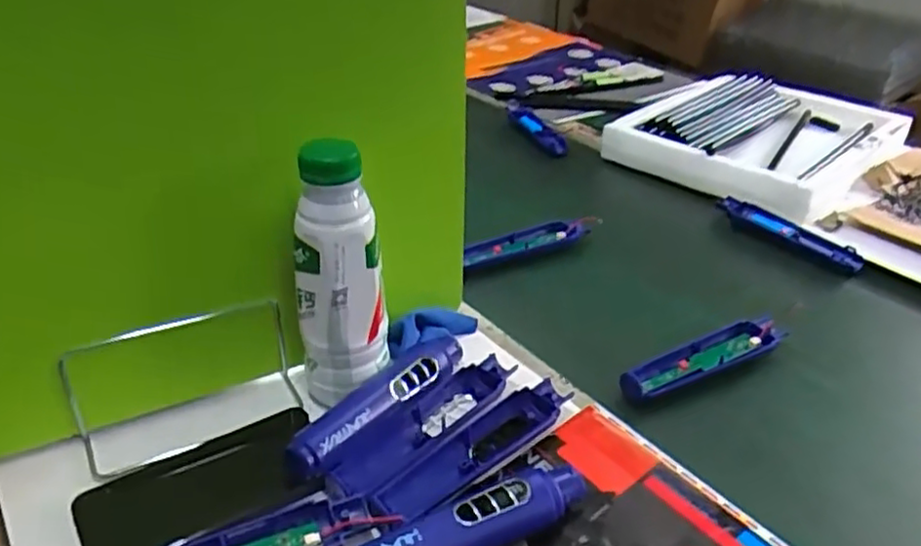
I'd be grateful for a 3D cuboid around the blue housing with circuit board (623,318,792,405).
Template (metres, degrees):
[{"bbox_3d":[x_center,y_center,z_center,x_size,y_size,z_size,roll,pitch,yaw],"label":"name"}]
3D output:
[{"bbox_3d":[0.203,0.075,0.589,0.169,0.026,0.032,-13,35,-24],"label":"blue housing with circuit board"}]

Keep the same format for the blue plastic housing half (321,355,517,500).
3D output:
[{"bbox_3d":[-0.025,0.111,0.499,0.044,0.020,0.164,27,39,34],"label":"blue plastic housing half"}]

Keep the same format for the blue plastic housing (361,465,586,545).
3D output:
[{"bbox_3d":[0.003,0.153,0.416,0.175,0.022,0.032,-18,37,-29],"label":"blue plastic housing"}]

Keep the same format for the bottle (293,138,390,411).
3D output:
[{"bbox_3d":[-0.083,0.003,0.485,0.051,0.182,0.049,19,35,25],"label":"bottle"}]

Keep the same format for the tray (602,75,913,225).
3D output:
[{"bbox_3d":[0.430,-0.200,0.990,0.407,0.047,0.313,-26,41,-37],"label":"tray"}]

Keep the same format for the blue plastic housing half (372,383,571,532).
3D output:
[{"bbox_3d":[0.009,0.123,0.480,0.164,0.020,0.039,-24,40,-36],"label":"blue plastic housing half"}]

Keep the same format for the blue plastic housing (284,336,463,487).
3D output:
[{"bbox_3d":[-0.051,0.088,0.505,0.030,0.023,0.176,22,37,29],"label":"blue plastic housing"}]

